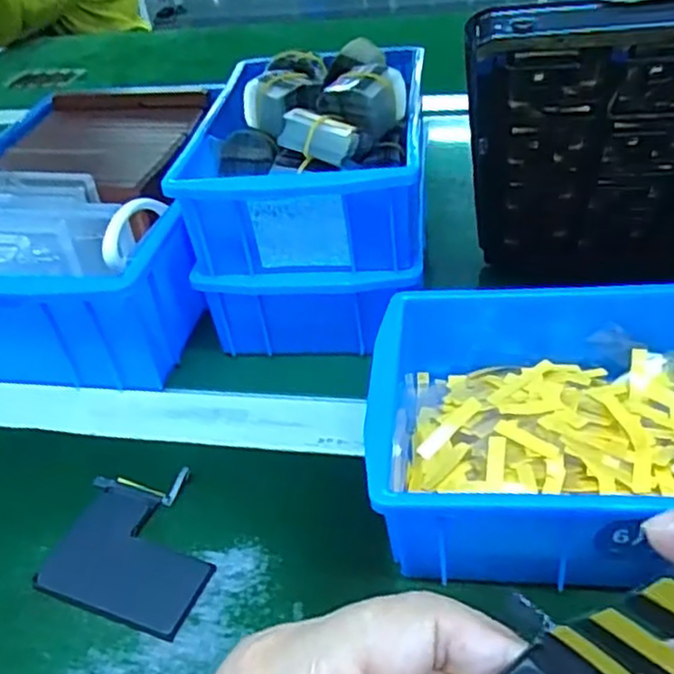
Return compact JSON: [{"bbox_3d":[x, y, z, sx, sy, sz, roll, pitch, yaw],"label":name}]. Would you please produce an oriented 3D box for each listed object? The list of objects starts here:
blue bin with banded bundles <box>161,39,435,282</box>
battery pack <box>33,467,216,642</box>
[{"bbox_3d":[-0.014,-0.115,0.437,0.131,0.075,0.183,-2,39,8],"label":"blue bin with banded bundles"},{"bbox_3d":[-0.092,0.097,0.338,0.080,0.006,0.072,9,42,21],"label":"battery pack"}]

